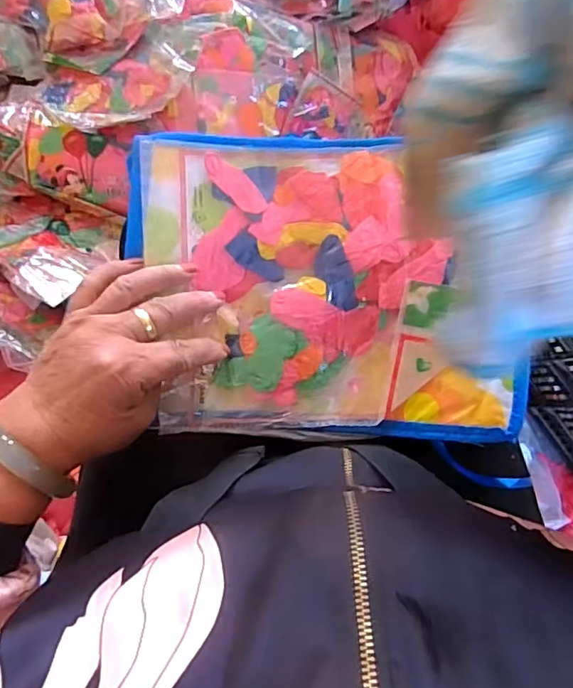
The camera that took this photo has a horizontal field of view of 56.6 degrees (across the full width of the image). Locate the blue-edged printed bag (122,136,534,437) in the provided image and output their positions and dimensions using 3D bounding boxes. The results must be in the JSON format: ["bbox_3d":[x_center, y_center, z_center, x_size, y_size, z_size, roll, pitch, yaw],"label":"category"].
[{"bbox_3d":[0.025,-0.039,0.349,0.244,0.029,0.191,1,83,-2],"label":"blue-edged printed bag"}]

